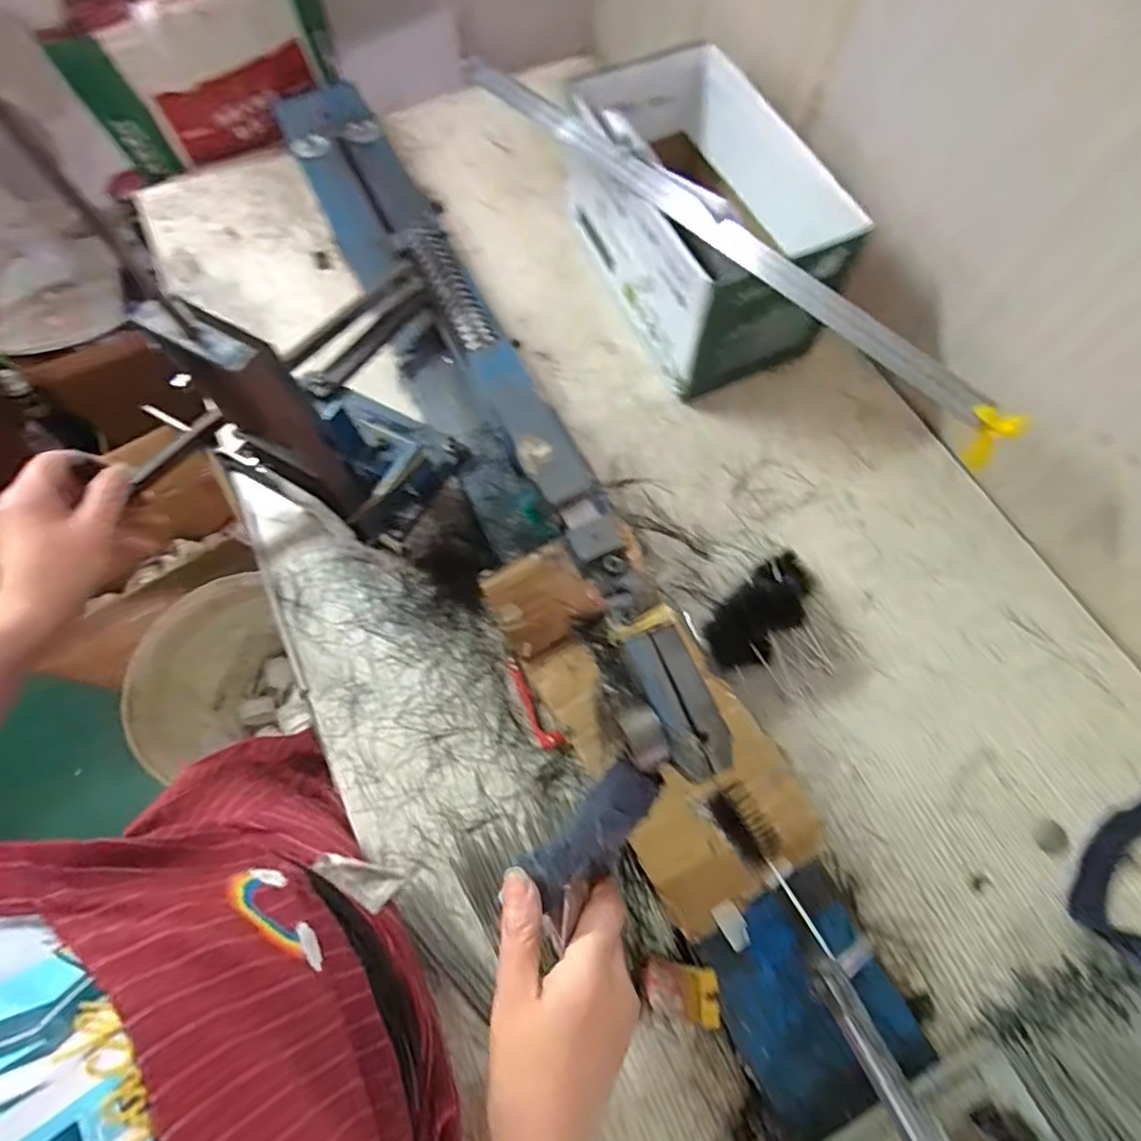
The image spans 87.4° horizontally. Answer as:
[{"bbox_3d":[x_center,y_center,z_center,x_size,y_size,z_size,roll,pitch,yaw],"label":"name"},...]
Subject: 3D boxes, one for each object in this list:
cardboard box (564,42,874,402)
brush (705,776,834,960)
[{"bbox_3d":[0.118,-0.333,0.568,0.164,0.138,0.298,-21,70,-8],"label":"cardboard box"},{"bbox_3d":[0.102,0.150,0.303,0.021,0.016,0.083,-27,72,-9],"label":"brush"}]

